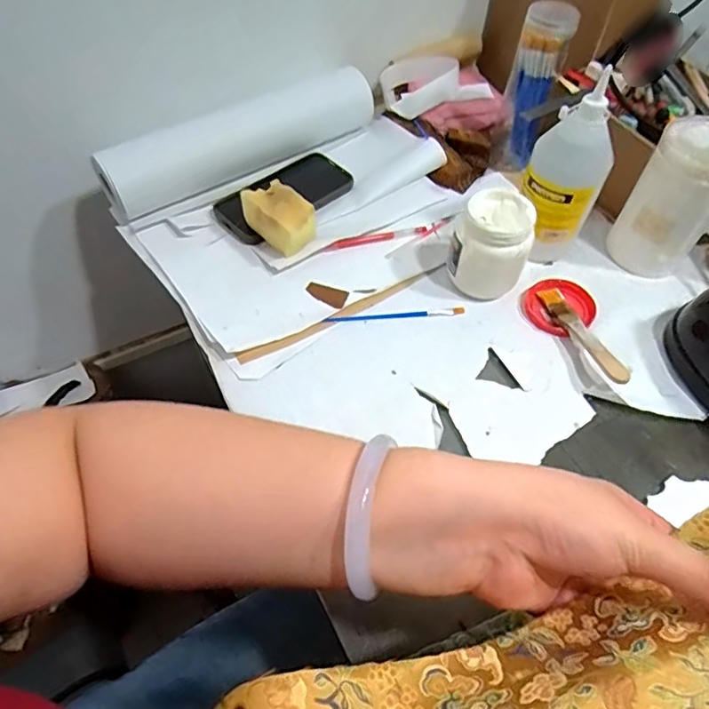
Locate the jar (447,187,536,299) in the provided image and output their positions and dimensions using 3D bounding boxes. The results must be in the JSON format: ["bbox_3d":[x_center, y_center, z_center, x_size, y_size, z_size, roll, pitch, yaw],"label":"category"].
[{"bbox_3d":[0.140,-0.113,0.556,0.077,0.087,0.079,20,56,12],"label":"jar"}]

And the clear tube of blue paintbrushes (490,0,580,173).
[{"bbox_3d":[0.210,-0.312,0.653,0.052,0.187,0.043,14,55,8],"label":"clear tube of blue paintbrushes"}]

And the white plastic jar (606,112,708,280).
[{"bbox_3d":[0.335,-0.162,0.566,0.083,0.148,0.088,33,60,20],"label":"white plastic jar"}]

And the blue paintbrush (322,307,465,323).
[{"bbox_3d":[0.041,-0.039,0.558,0.143,0.004,0.010,-4,55,-5],"label":"blue paintbrush"}]

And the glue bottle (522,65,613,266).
[{"bbox_3d":[0.210,-0.177,0.554,0.075,0.169,0.065,-18,57,-14],"label":"glue bottle"}]

